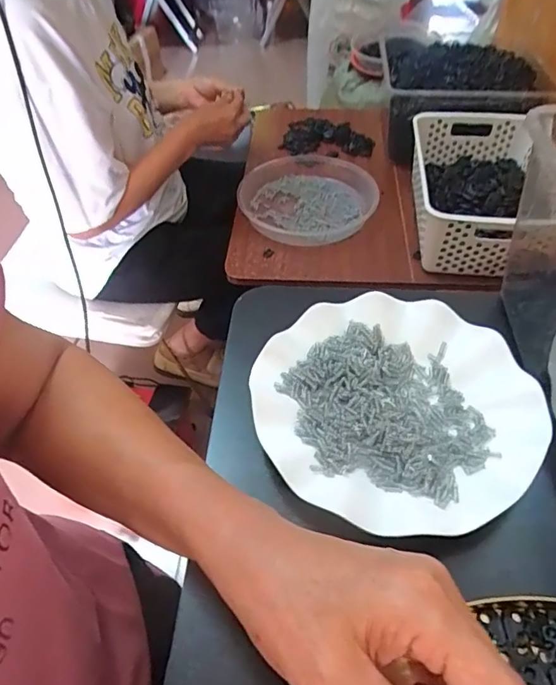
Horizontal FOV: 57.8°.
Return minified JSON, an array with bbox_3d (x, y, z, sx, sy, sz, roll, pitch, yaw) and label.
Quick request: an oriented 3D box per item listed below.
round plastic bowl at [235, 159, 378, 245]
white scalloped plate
[{"bbox_3d":[0.053,-0.257,0.890,0.239,0.041,0.268,-1,49,1],"label":"round plastic bowl"},{"bbox_3d":[0.078,0.039,0.342,0.179,0.021,0.176,-1,49,2],"label":"white scalloped plate"}]

